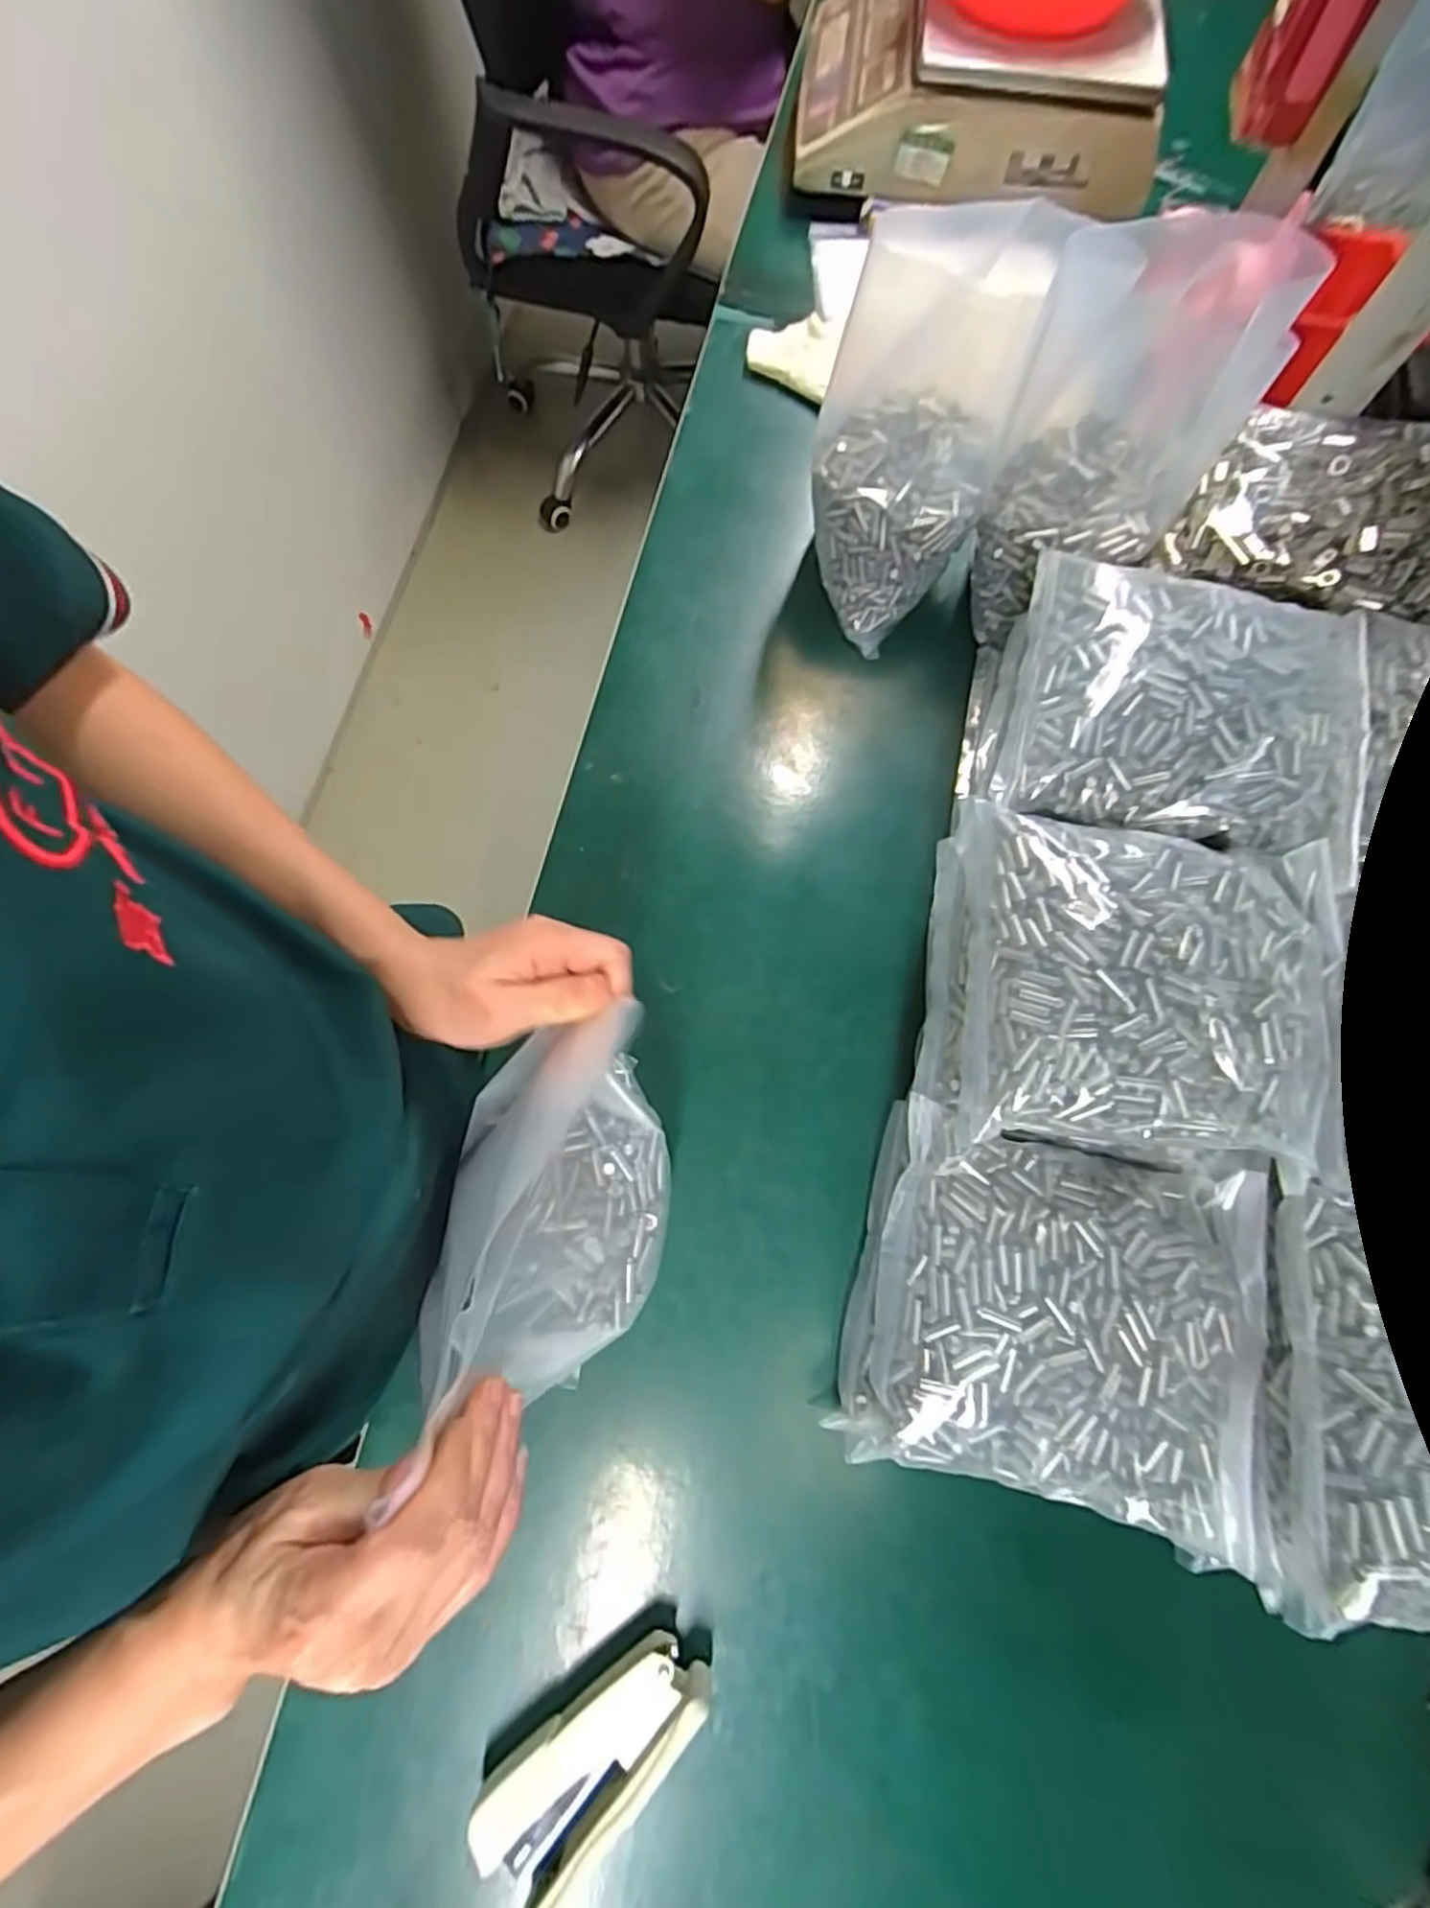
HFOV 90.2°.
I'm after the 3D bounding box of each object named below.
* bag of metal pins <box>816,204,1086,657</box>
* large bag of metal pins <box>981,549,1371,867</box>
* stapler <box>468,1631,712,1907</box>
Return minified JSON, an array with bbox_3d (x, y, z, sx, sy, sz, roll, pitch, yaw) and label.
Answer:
[{"bbox_3d":[0.132,-0.355,0.475,0.128,0.196,0.178,28,76,7],"label":"bag of metal pins"},{"bbox_3d":[0.270,-0.145,0.412,0.191,0.049,0.178,18,75,5],"label":"large bag of metal pins"},{"bbox_3d":[-0.061,0.397,0.353,0.057,0.034,0.121,43,78,11],"label":"stapler"}]

